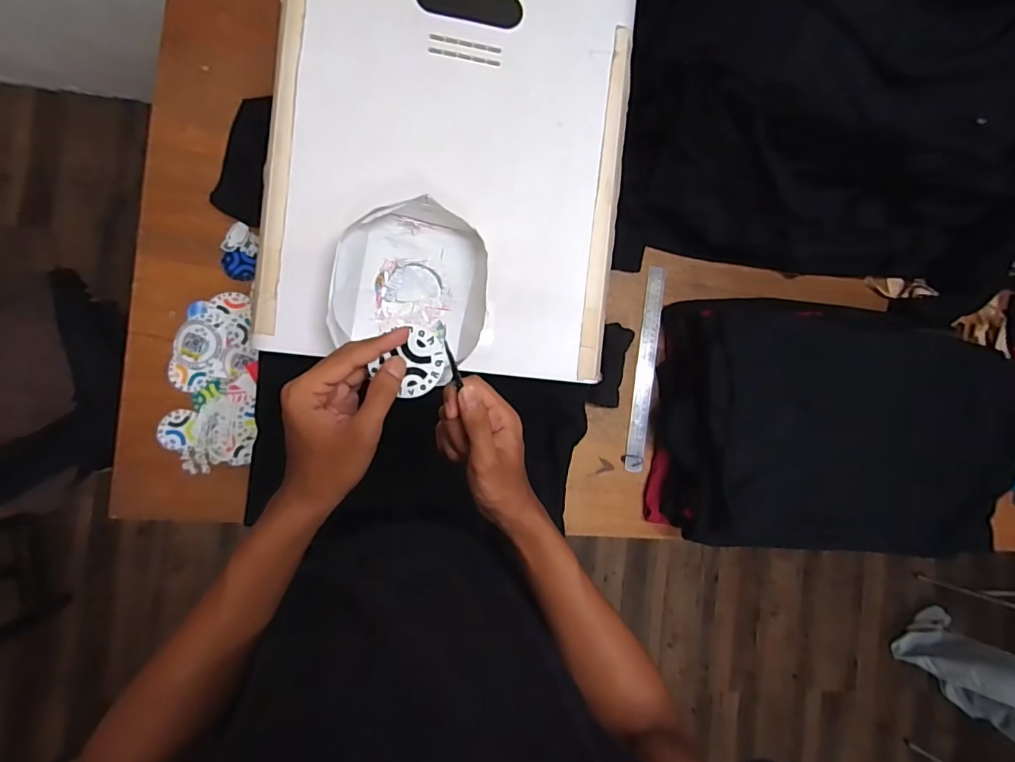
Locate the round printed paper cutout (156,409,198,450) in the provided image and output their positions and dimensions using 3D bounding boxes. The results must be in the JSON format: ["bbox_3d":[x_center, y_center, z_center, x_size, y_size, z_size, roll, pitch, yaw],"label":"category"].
[{"bbox_3d":[-0.447,0.066,0.661,0.046,0.009,0.053,6,83,-17],"label":"round printed paper cutout"}]

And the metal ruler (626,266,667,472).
[{"bbox_3d":[0.220,-0.020,0.773,0.034,0.008,0.322,9,87,-9],"label":"metal ruler"}]

